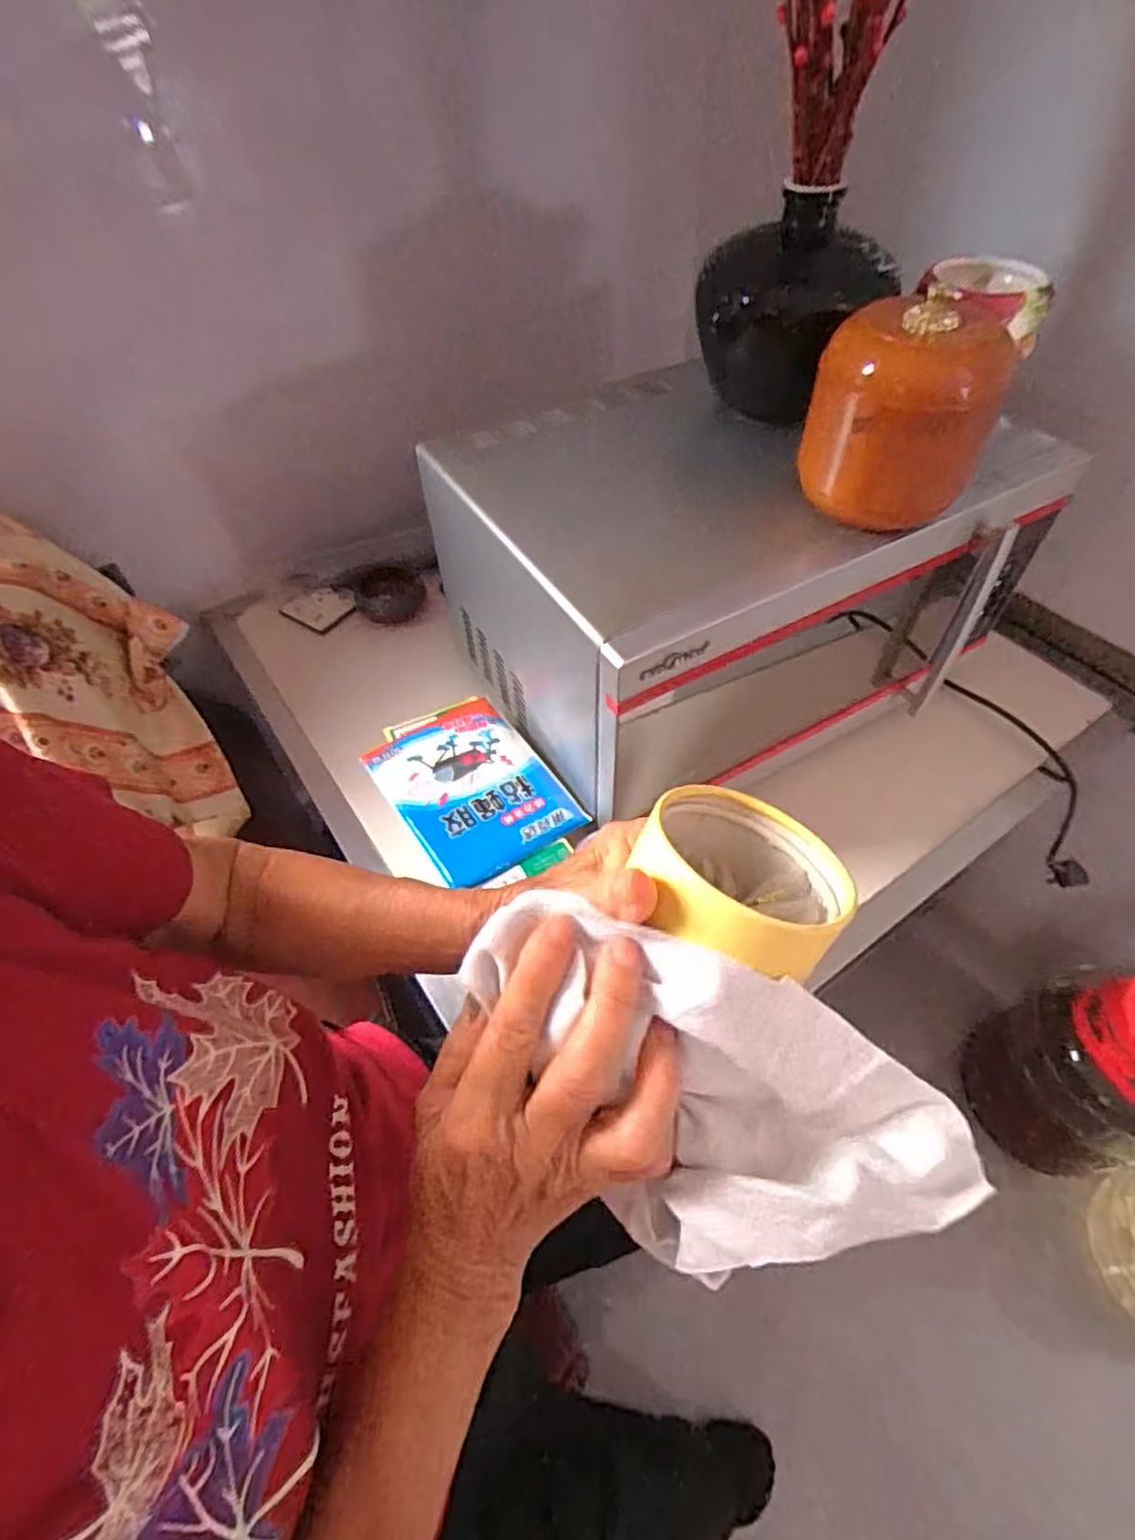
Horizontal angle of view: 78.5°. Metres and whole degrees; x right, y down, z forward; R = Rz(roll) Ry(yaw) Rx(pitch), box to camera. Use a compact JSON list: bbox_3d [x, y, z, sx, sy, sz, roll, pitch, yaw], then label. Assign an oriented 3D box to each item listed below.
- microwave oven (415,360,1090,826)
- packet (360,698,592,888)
[{"bbox_3d":[0.169,-0.201,0.753,0.527,0.311,0.373,-23,55,-14],"label":"microwave oven"},{"bbox_3d":[-0.093,0.017,0.679,0.143,0.010,0.199,-31,57,-19],"label":"packet"}]

